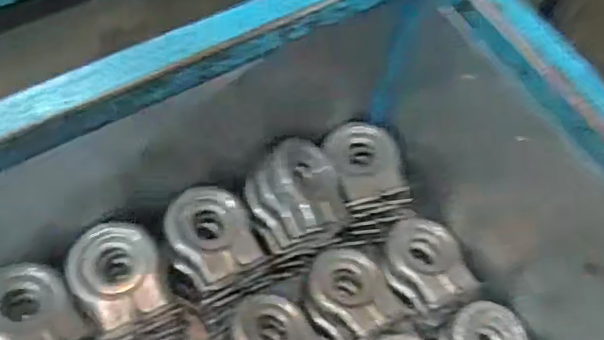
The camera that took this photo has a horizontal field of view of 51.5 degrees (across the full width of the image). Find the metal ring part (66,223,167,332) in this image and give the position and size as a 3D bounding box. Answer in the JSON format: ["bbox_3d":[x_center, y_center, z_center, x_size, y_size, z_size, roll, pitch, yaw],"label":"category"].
[{"bbox_3d":[-0.208,0.118,0.701,0.094,0.036,0.110,-11,77,-15],"label":"metal ring part"}]

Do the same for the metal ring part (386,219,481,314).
[{"bbox_3d":[0.163,0.120,0.810,0.096,0.049,0.113,-25,66,-17],"label":"metal ring part"}]

